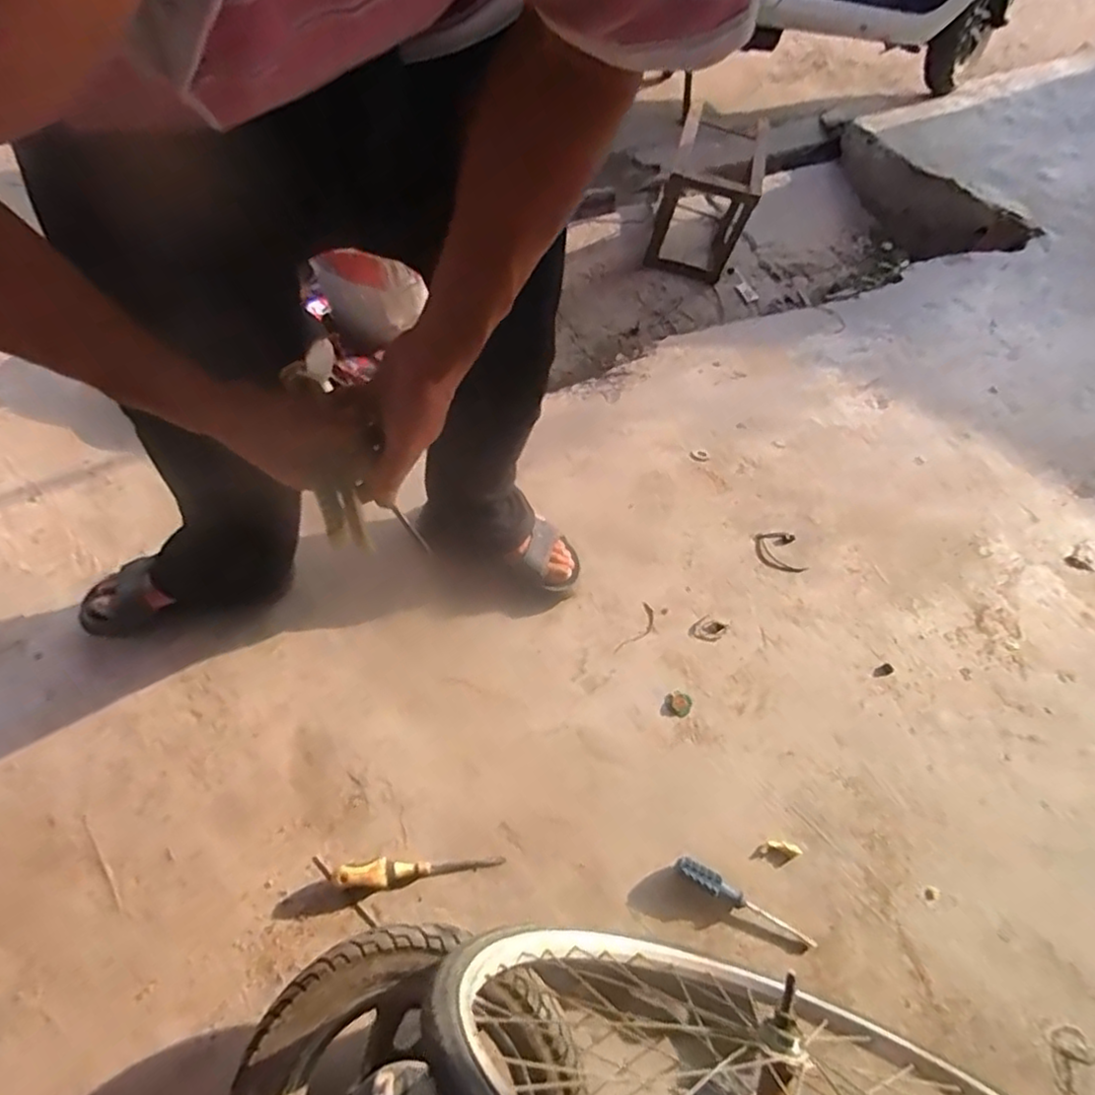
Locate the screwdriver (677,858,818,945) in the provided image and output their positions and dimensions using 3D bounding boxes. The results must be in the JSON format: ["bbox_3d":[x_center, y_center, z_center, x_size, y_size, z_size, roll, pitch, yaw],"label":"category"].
[{"bbox_3d":[0.259,0.468,0.874,0.194,0.030,0.028,31,64,10],"label":"screwdriver"}]

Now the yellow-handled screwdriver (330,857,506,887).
[{"bbox_3d":[-0.169,0.420,0.861,0.215,0.028,0.032,1,59,-4],"label":"yellow-handled screwdriver"}]

